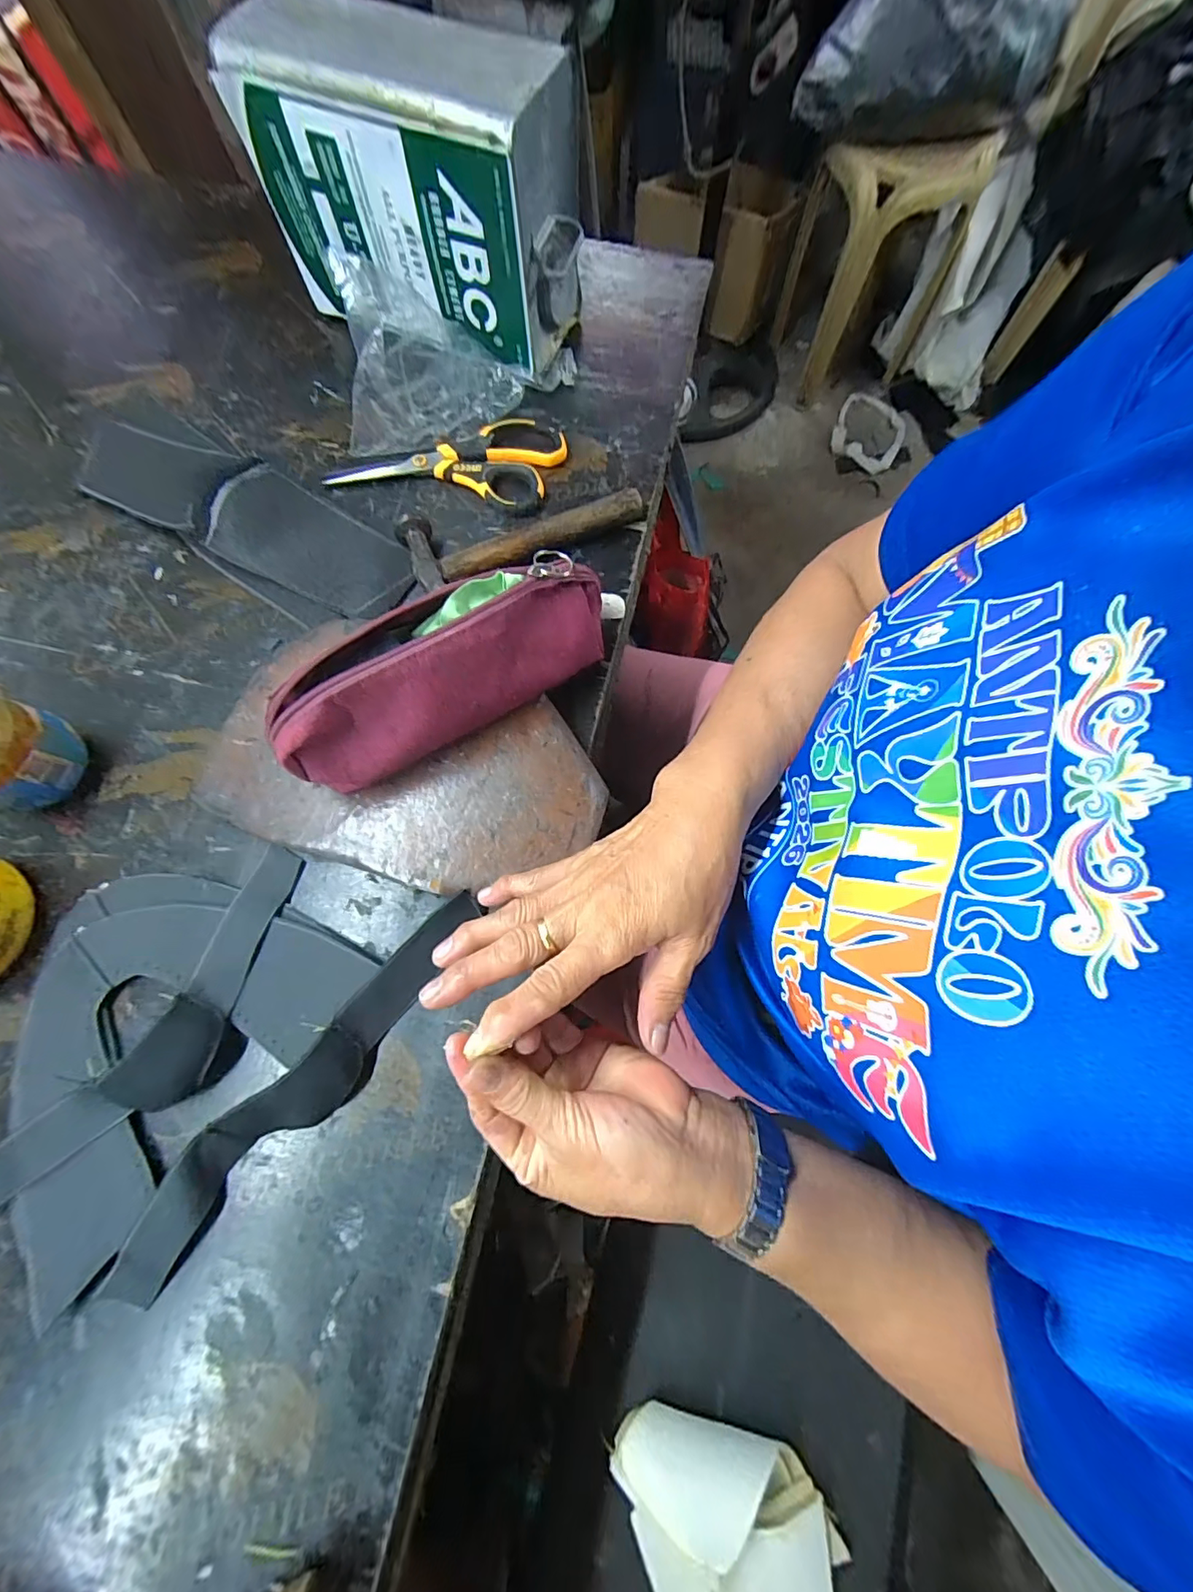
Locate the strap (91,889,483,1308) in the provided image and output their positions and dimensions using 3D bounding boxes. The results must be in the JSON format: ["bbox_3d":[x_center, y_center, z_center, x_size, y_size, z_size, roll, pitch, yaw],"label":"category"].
[{"bbox_3d":[-0.171,0.169,0.296,0.042,0.021,0.274,40,79,12],"label":"strap"}]

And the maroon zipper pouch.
[{"bbox_3d":[-0.085,-0.081,0.334,0.226,0.089,0.067,-30,75,-7],"label":"maroon zipper pouch"}]

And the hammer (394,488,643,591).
[{"bbox_3d":[-0.059,-0.217,0.412,0.186,0.022,0.074,-24,74,-5],"label":"hammer"}]

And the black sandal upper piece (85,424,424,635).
[{"bbox_3d":[-0.304,-0.240,0.423,0.329,0.031,0.094,31,77,11],"label":"black sandal upper piece"}]

